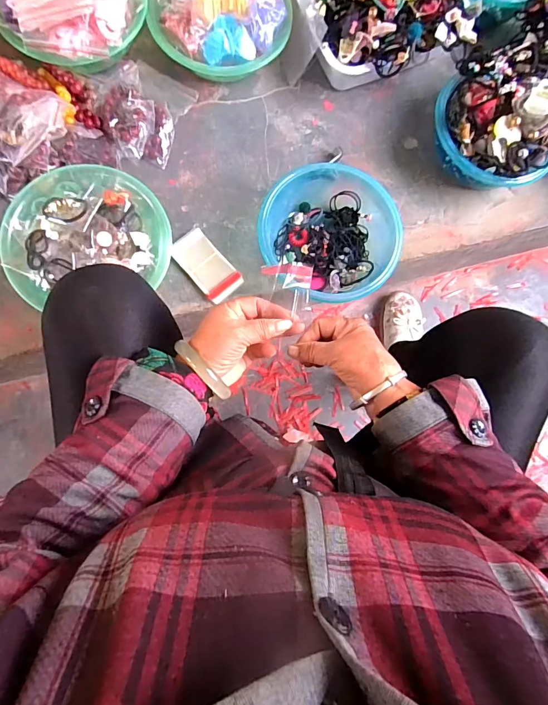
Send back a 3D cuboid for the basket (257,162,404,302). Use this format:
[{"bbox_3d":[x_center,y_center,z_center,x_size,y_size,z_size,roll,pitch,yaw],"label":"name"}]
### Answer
[{"bbox_3d":[0.094,-0.196,0.639,0.220,0.081,0.202,1,82,-5],"label":"basket"}]

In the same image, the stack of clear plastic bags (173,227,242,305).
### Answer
[{"bbox_3d":[-0.115,-0.146,0.647,0.066,0.011,0.126,-41,88,-9],"label":"stack of clear plastic bags"}]

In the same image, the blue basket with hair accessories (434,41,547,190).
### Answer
[{"bbox_3d":[0.374,-0.384,0.666,0.184,0.131,0.217,-28,86,-8],"label":"blue basket with hair accessories"}]

